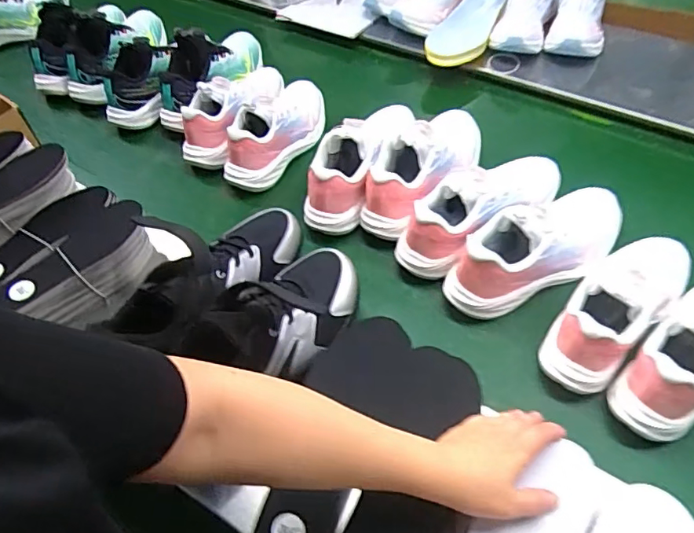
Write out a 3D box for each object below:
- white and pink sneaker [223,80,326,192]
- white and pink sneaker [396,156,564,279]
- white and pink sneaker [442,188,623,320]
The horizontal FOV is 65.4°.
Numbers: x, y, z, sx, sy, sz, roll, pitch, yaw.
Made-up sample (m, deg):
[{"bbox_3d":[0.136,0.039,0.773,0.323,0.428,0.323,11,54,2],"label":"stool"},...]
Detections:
[{"bbox_3d":[-0.104,-0.220,0.850,0.087,0.095,0.227,22,57,21],"label":"white and pink sneaker"},{"bbox_3d":[0.178,-0.086,0.700,0.251,0.094,0.081,-27,55,-15],"label":"white and pink sneaker"},{"bbox_3d":[0.235,-0.031,0.662,0.249,0.098,0.094,-25,54,-14],"label":"white and pink sneaker"}]

